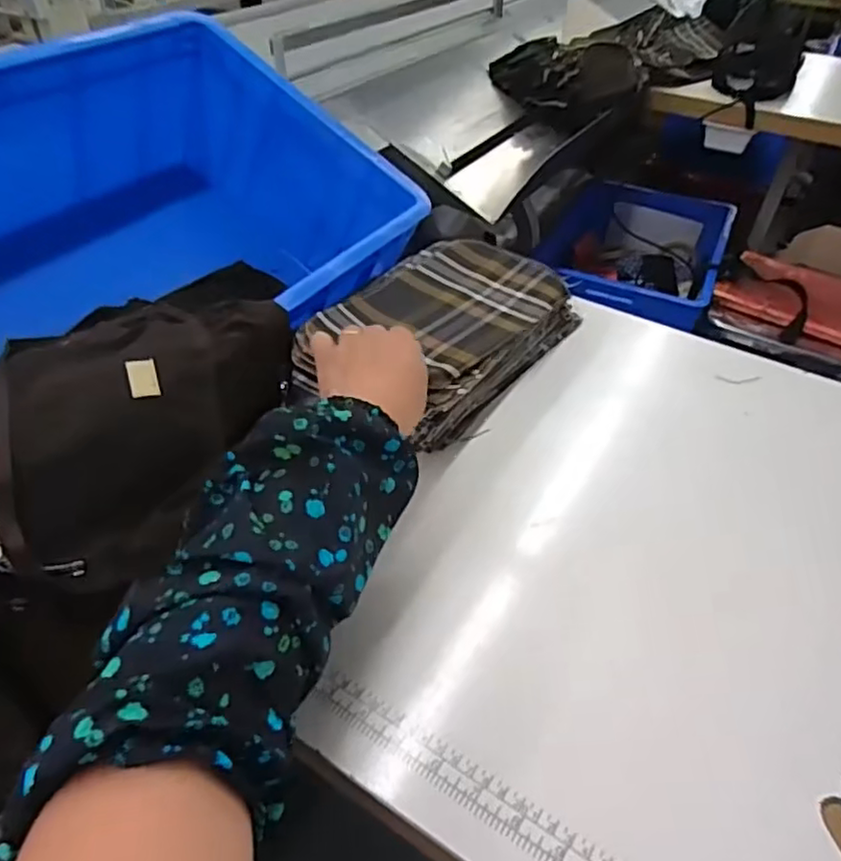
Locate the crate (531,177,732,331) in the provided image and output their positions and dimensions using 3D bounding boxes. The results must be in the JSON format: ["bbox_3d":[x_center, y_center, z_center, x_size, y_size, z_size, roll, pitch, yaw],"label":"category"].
[{"bbox_3d":[0.463,-0.347,1.446,0.346,0.209,0.487,19,47,19],"label":"crate"}]

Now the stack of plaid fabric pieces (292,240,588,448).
[{"bbox_3d":[0.015,-0.091,0.604,0.163,0.054,0.259,30,51,26],"label":"stack of plaid fabric pieces"}]

